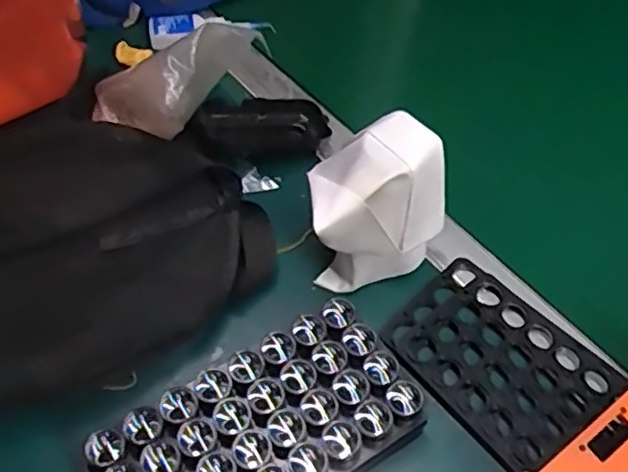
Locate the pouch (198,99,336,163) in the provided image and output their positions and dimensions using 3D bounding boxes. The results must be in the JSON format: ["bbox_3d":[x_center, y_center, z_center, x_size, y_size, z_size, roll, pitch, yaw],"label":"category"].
[{"bbox_3d":[-0.044,-0.095,0.579,0.109,0.032,0.048,-5,53,-21],"label":"pouch"}]

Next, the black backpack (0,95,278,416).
[{"bbox_3d":[-0.199,0.007,0.489,0.298,0.068,0.233,-26,58,-18],"label":"black backpack"}]

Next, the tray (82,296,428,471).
[{"bbox_3d":[-0.034,0.129,0.408,0.188,0.057,0.097,-28,59,-19],"label":"tray"}]

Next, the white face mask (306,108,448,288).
[{"bbox_3d":[0.044,-0.020,0.473,0.095,0.123,0.059,-9,54,-7],"label":"white face mask"}]

